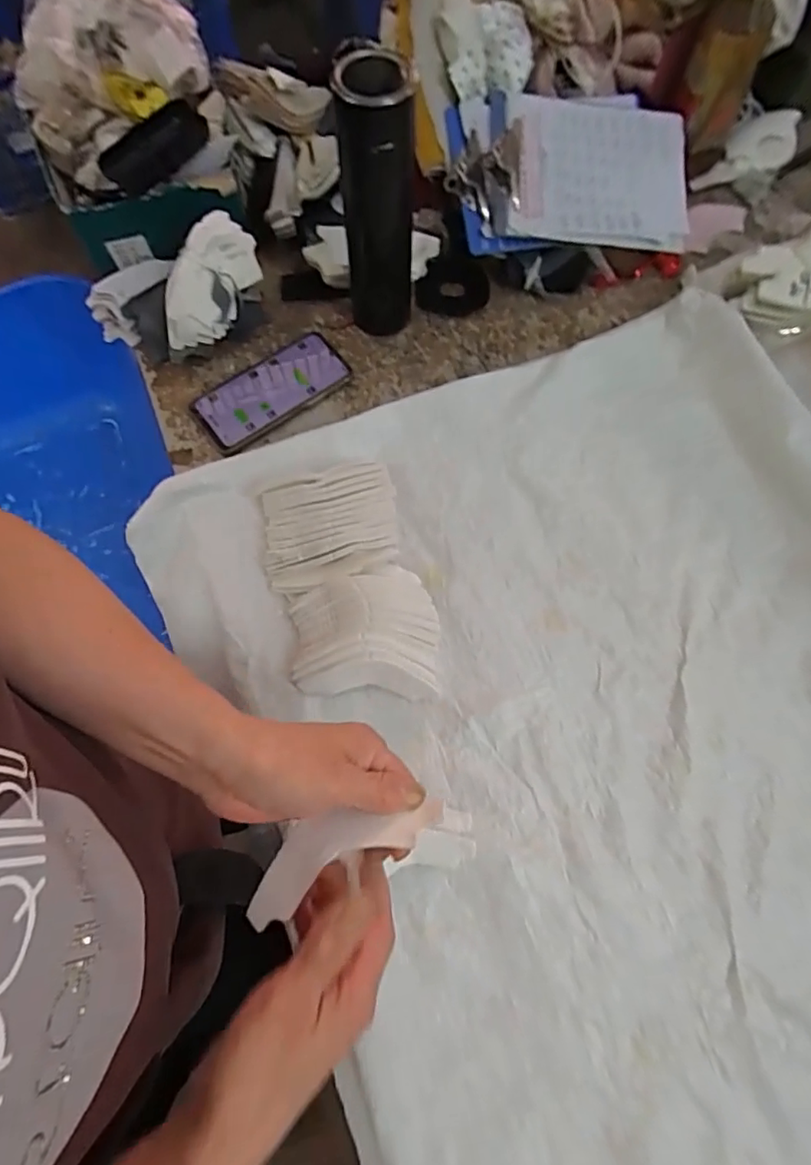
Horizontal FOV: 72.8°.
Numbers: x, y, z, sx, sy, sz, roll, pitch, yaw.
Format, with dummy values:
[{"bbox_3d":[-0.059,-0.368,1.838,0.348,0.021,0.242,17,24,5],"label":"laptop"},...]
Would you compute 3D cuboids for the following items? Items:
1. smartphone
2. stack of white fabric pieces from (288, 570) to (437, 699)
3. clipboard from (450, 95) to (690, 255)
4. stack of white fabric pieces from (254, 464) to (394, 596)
[{"bbox_3d":[-0.139,-0.201,0.575,0.160,0.014,0.077,-37,75,-11],"label":"smartphone"},{"bbox_3d":[-0.034,0.040,0.480,0.124,0.034,0.113,1,71,1],"label":"stack of white fabric pieces"},{"bbox_3d":[0.178,-0.448,0.594,0.260,0.036,0.162,-4,88,-8],"label":"clipboard"},{"bbox_3d":[-0.069,-0.052,0.502,0.125,0.024,0.107,-13,71,-4],"label":"stack of white fabric pieces"}]

